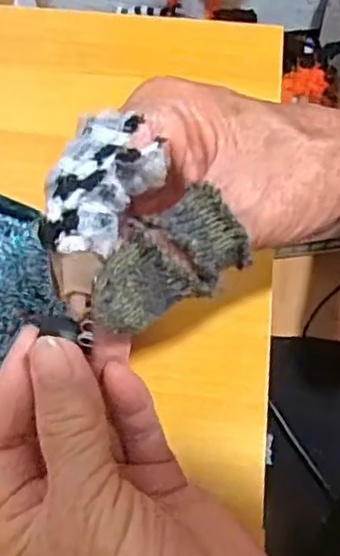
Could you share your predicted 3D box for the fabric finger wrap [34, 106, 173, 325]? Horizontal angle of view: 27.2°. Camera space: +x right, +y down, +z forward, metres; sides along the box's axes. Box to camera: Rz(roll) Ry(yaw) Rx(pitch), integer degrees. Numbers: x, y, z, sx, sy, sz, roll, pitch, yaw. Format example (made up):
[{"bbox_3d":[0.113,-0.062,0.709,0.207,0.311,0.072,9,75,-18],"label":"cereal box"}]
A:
[{"bbox_3d":[-0.027,-0.022,0.232,0.031,0.018,0.066,19,92,9],"label":"fabric finger wrap"}]

